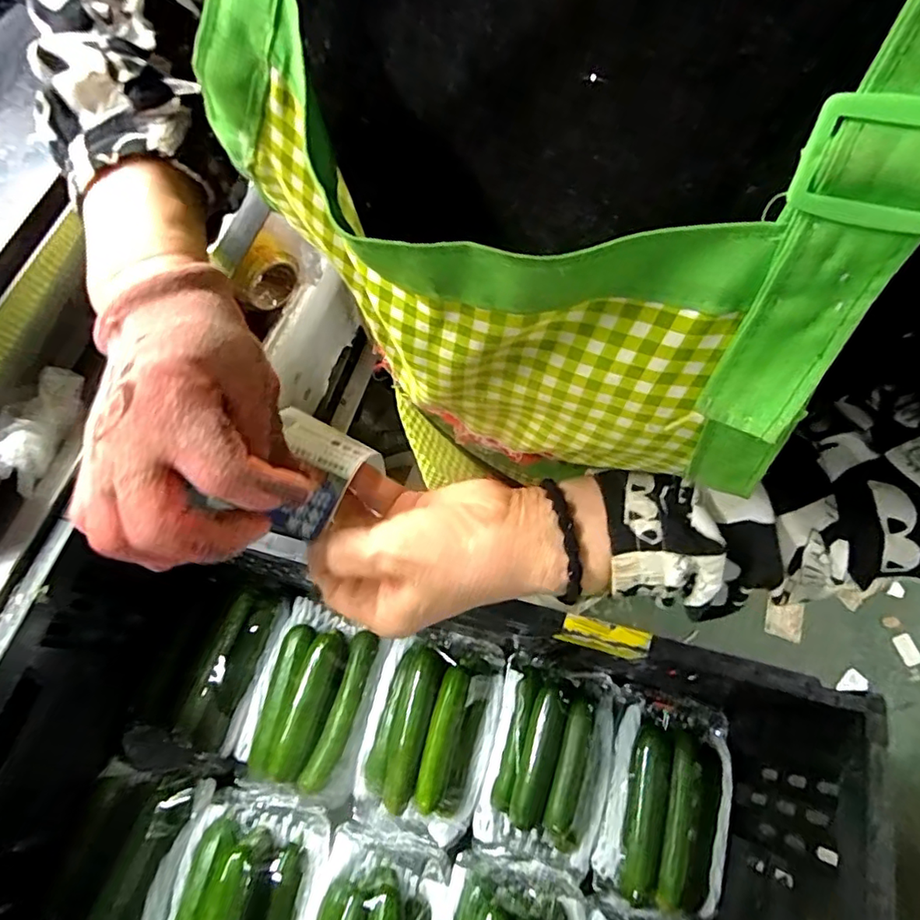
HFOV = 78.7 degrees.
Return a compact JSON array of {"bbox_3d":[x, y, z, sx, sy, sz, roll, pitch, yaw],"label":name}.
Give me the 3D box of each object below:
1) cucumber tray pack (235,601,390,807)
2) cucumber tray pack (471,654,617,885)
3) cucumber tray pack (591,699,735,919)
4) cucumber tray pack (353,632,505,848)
[{"bbox_3d":[-0.139,0.225,0.529,0.110,0.057,0.168,14,66,5],"label":"cucumber tray pack"},{"bbox_3d":[0.082,0.278,0.517,0.110,0.059,0.166,14,66,5],"label":"cucumber tray pack"},{"bbox_3d":[0.190,0.306,0.504,0.113,0.051,0.181,16,66,6],"label":"cucumber tray pack"},{"bbox_3d":[-0.028,0.254,0.523,0.116,0.055,0.174,12,66,4],"label":"cucumber tray pack"}]

